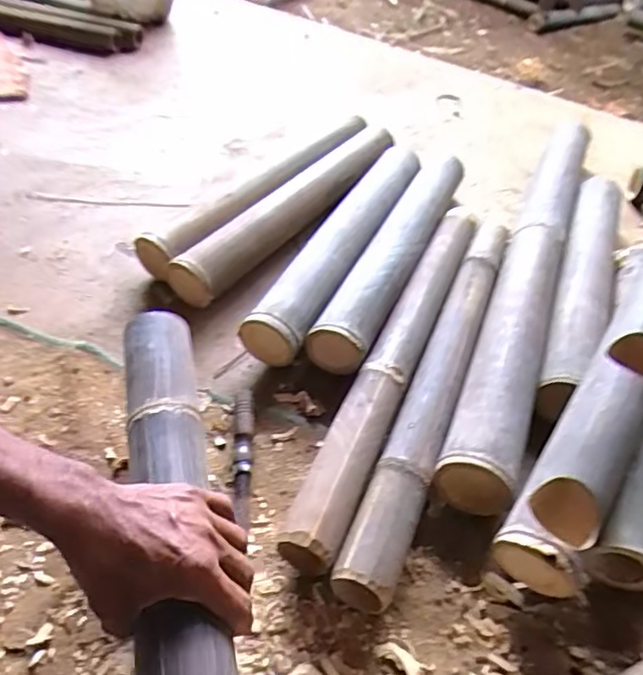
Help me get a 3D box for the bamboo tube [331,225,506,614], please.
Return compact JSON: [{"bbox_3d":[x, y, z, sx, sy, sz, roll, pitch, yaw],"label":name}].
[{"bbox_3d":[0.155,0.039,0.740,0.058,0.062,0.636,18,46,14],"label":"bamboo tube"}]

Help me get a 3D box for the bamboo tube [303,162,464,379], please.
[{"bbox_3d":[0.123,-0.142,0.899,0.081,0.064,0.544,19,46,16],"label":"bamboo tube"}]

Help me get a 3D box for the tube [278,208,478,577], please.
[{"bbox_3d":[0.104,0.018,0.755,0.057,0.069,0.631,19,46,15],"label":"tube"}]

